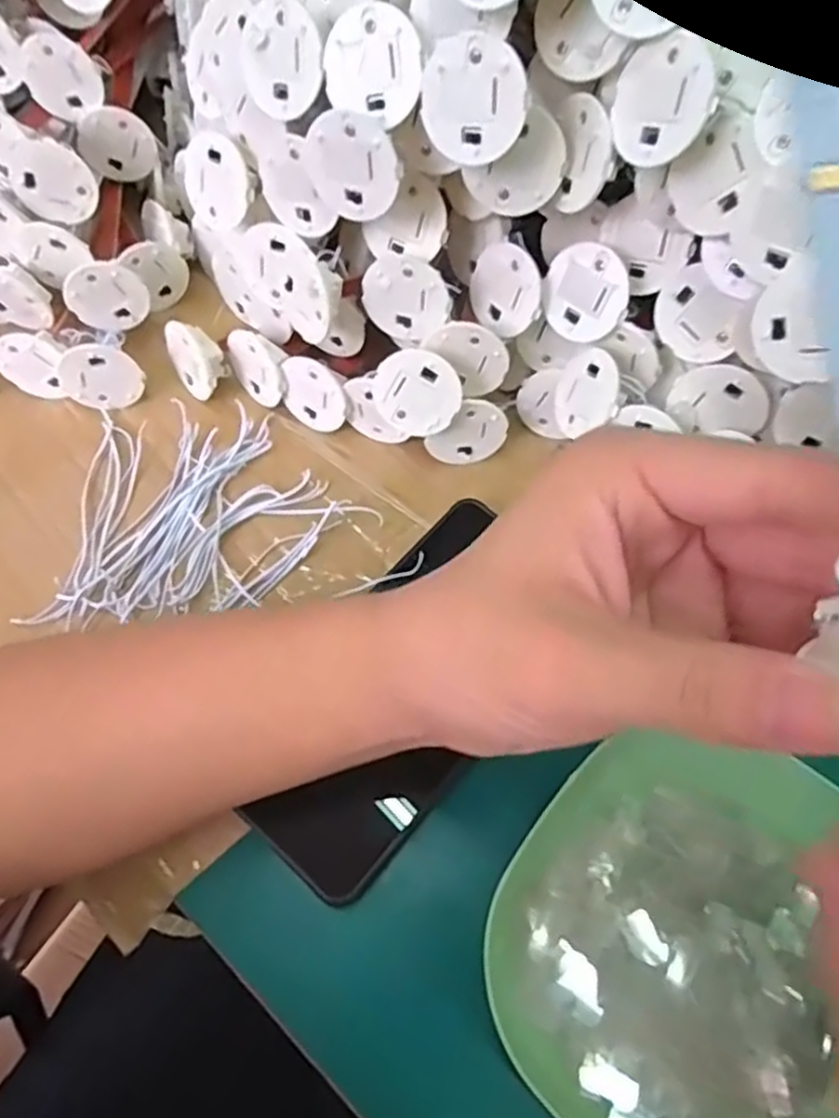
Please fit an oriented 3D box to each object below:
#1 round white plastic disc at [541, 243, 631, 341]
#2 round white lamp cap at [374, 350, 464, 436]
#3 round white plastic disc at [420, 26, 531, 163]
[{"bbox_3d":[0.070,-0.112,0.305,0.037,0.037,0.004,16,29,33],"label":"round white plastic disc"},{"bbox_3d":[-0.001,-0.073,0.318,0.038,0.037,0.004,31,34,-10],"label":"round white lamp cap"},{"bbox_3d":[0.018,-0.159,0.250,0.039,0.038,0.004,35,42,3],"label":"round white plastic disc"}]

